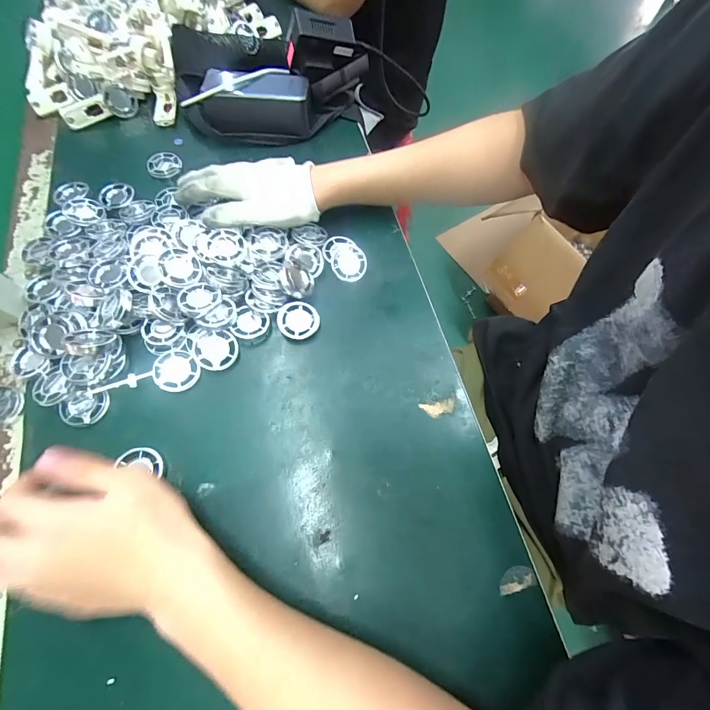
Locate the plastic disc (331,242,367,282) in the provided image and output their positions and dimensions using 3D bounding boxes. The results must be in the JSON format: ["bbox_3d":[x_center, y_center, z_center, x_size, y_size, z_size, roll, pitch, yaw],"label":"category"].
[{"bbox_3d":[-0.007,-0.100,0.380,0.041,0.007,0.039,0,84,-1],"label":"plastic disc"}]

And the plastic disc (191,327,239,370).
[{"bbox_3d":[-0.132,-0.006,0.332,0.040,0.008,0.039,1,83,-10],"label":"plastic disc"}]

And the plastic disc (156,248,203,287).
[{"bbox_3d":[-0.170,-0.085,0.340,0.038,0.005,0.039,9,68,-24],"label":"plastic disc"}]

